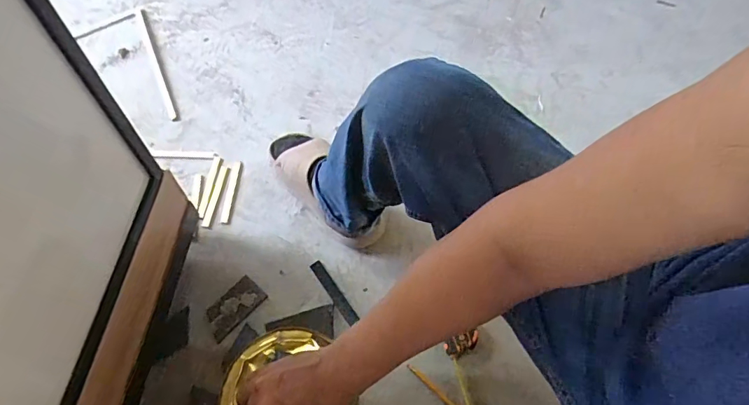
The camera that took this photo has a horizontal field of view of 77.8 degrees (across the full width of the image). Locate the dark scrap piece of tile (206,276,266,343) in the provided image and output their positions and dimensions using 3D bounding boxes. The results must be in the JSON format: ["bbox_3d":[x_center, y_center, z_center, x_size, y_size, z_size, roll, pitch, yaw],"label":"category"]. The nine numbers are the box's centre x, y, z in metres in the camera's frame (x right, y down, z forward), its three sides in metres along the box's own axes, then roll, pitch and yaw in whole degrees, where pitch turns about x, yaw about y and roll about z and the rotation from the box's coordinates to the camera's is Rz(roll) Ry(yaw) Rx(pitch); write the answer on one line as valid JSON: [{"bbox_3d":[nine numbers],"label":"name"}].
[{"bbox_3d":[-0.245,0.181,0.806,0.058,0.007,0.107,38,65,17],"label":"dark scrap piece of tile"}]

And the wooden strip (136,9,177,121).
[{"bbox_3d":[-0.503,-0.325,1.061,0.015,0.015,0.353,-22,64,-13],"label":"wooden strip"}]

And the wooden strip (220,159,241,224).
[{"bbox_3d":[-0.283,-0.023,0.919,0.018,0.006,0.141,3,60,-1],"label":"wooden strip"}]

